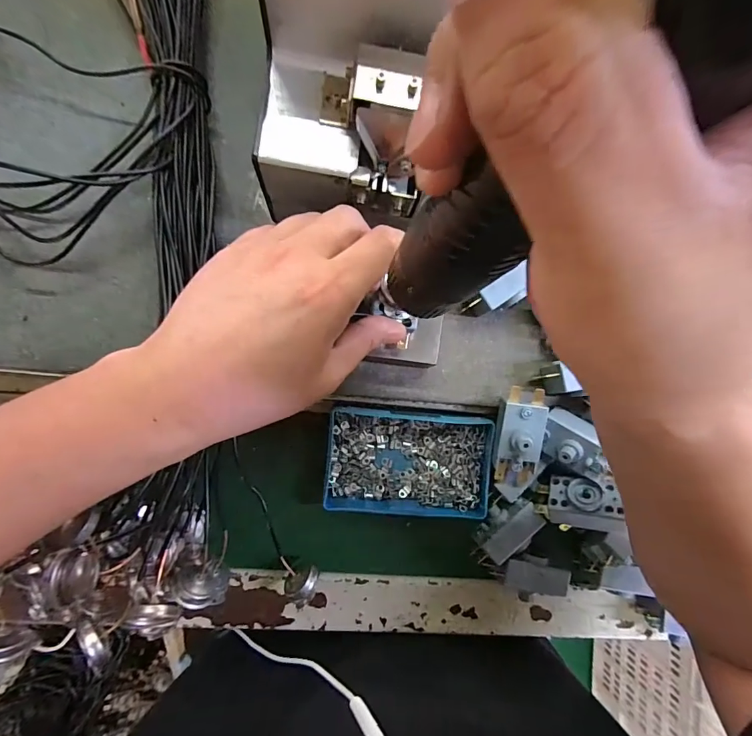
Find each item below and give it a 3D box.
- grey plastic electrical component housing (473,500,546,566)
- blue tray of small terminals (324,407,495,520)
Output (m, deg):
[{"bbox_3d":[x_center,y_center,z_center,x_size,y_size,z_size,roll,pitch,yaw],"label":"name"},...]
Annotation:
[{"bbox_3d":[0.095,0.114,0.306,0.046,0.014,0.028,-44,92,-6],"label":"grey plastic electrical component housing"},{"bbox_3d":[0.023,0.068,0.305,0.113,0.020,0.073,4,87,-6],"label":"blue tray of small terminals"}]

